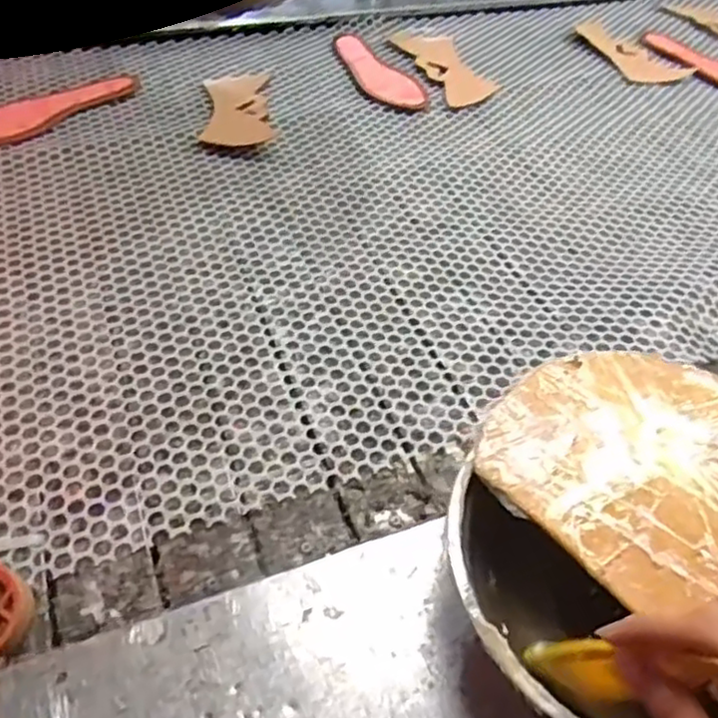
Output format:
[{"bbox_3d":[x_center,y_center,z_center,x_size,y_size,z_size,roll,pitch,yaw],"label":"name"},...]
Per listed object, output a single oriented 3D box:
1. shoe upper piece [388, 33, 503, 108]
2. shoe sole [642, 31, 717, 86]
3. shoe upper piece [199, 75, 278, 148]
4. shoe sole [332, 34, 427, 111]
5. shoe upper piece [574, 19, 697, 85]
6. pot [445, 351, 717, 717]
[{"bbox_3d":[0.129,-0.430,0.981,0.096,0.011,0.218,-13,52,-18],"label":"shoe upper piece"},{"bbox_3d":[0.526,-0.456,1.033,0.060,0.012,0.218,-30,57,-28],"label":"shoe sole"},{"bbox_3d":[-0.154,-0.320,0.855,0.086,0.006,0.166,-2,49,-7],"label":"shoe upper piece"},{"bbox_3d":[0.023,-0.412,0.952,0.078,0.007,0.225,-13,51,-17],"label":"shoe sole"},{"bbox_3d":[0.411,-0.476,1.044,0.105,0.008,0.196,-23,54,-24],"label":"shoe upper piece"},{"bbox_3d":[0.173,0.109,0.411,0.247,0.083,0.225,3,48,-3],"label":"pot"}]

